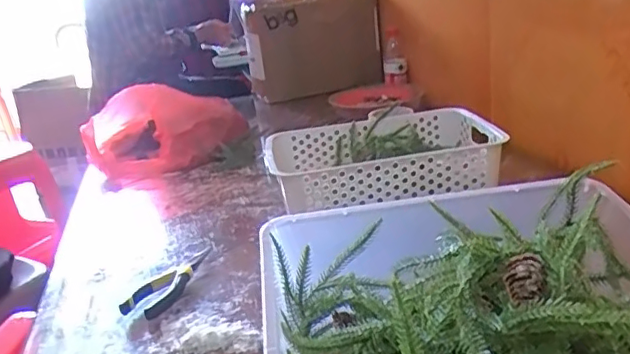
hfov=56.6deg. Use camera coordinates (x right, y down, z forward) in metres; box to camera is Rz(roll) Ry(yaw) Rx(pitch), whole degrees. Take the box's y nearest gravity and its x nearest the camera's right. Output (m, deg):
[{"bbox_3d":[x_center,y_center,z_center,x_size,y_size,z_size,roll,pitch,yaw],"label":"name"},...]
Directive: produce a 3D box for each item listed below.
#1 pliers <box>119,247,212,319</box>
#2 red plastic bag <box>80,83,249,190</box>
[{"bbox_3d":[-0.167,0.123,0.719,0.047,0.019,0.169,1,21,23],"label":"pliers"},{"bbox_3d":[-0.320,-0.107,1.245,0.340,0.143,0.280,-12,20,-13],"label":"red plastic bag"}]

